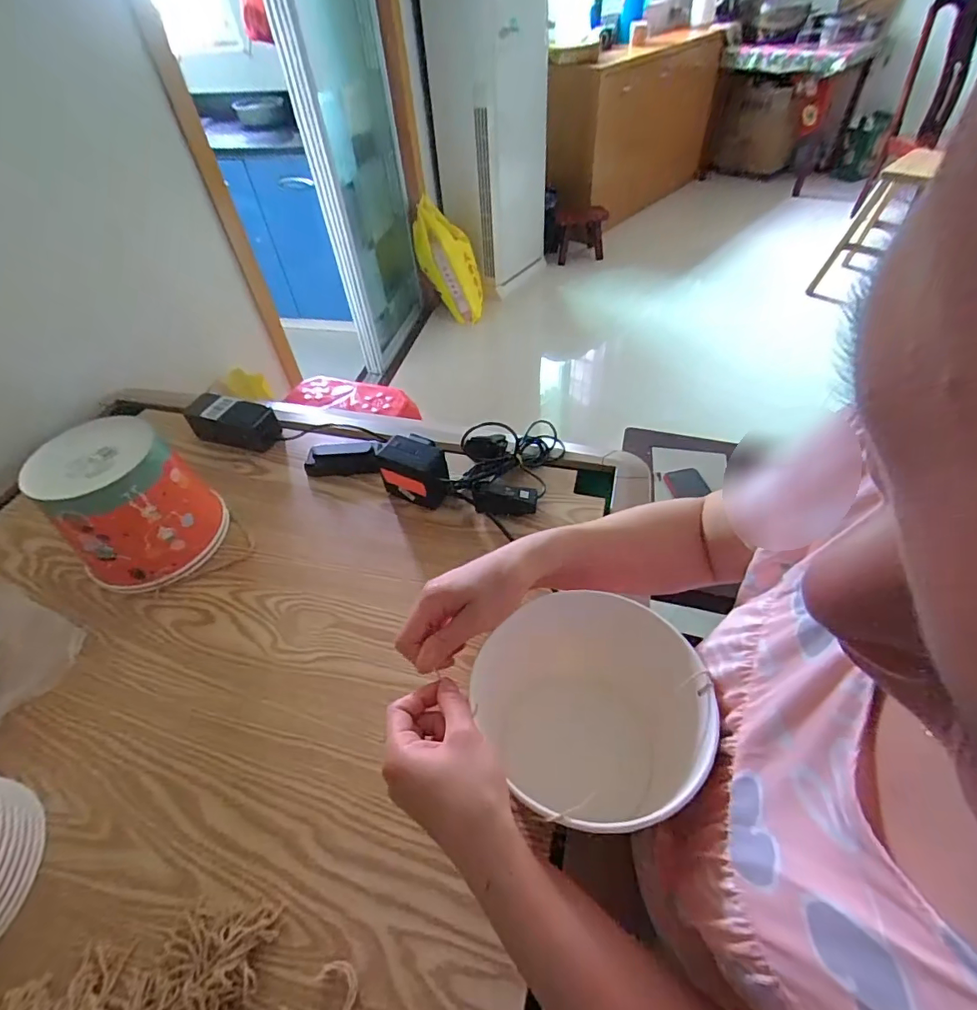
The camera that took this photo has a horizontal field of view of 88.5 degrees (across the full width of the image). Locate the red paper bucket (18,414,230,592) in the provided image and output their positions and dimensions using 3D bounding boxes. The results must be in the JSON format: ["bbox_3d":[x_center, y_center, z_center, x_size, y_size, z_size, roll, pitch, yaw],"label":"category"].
[{"bbox_3d":[-0.403,0.001,0.580,0.139,0.143,0.130,-2,48,2],"label":"red paper bucket"}]

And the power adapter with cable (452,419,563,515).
[{"bbox_3d":[0.028,-0.062,0.655,0.114,0.062,0.160,13,50,16],"label":"power adapter with cable"}]

